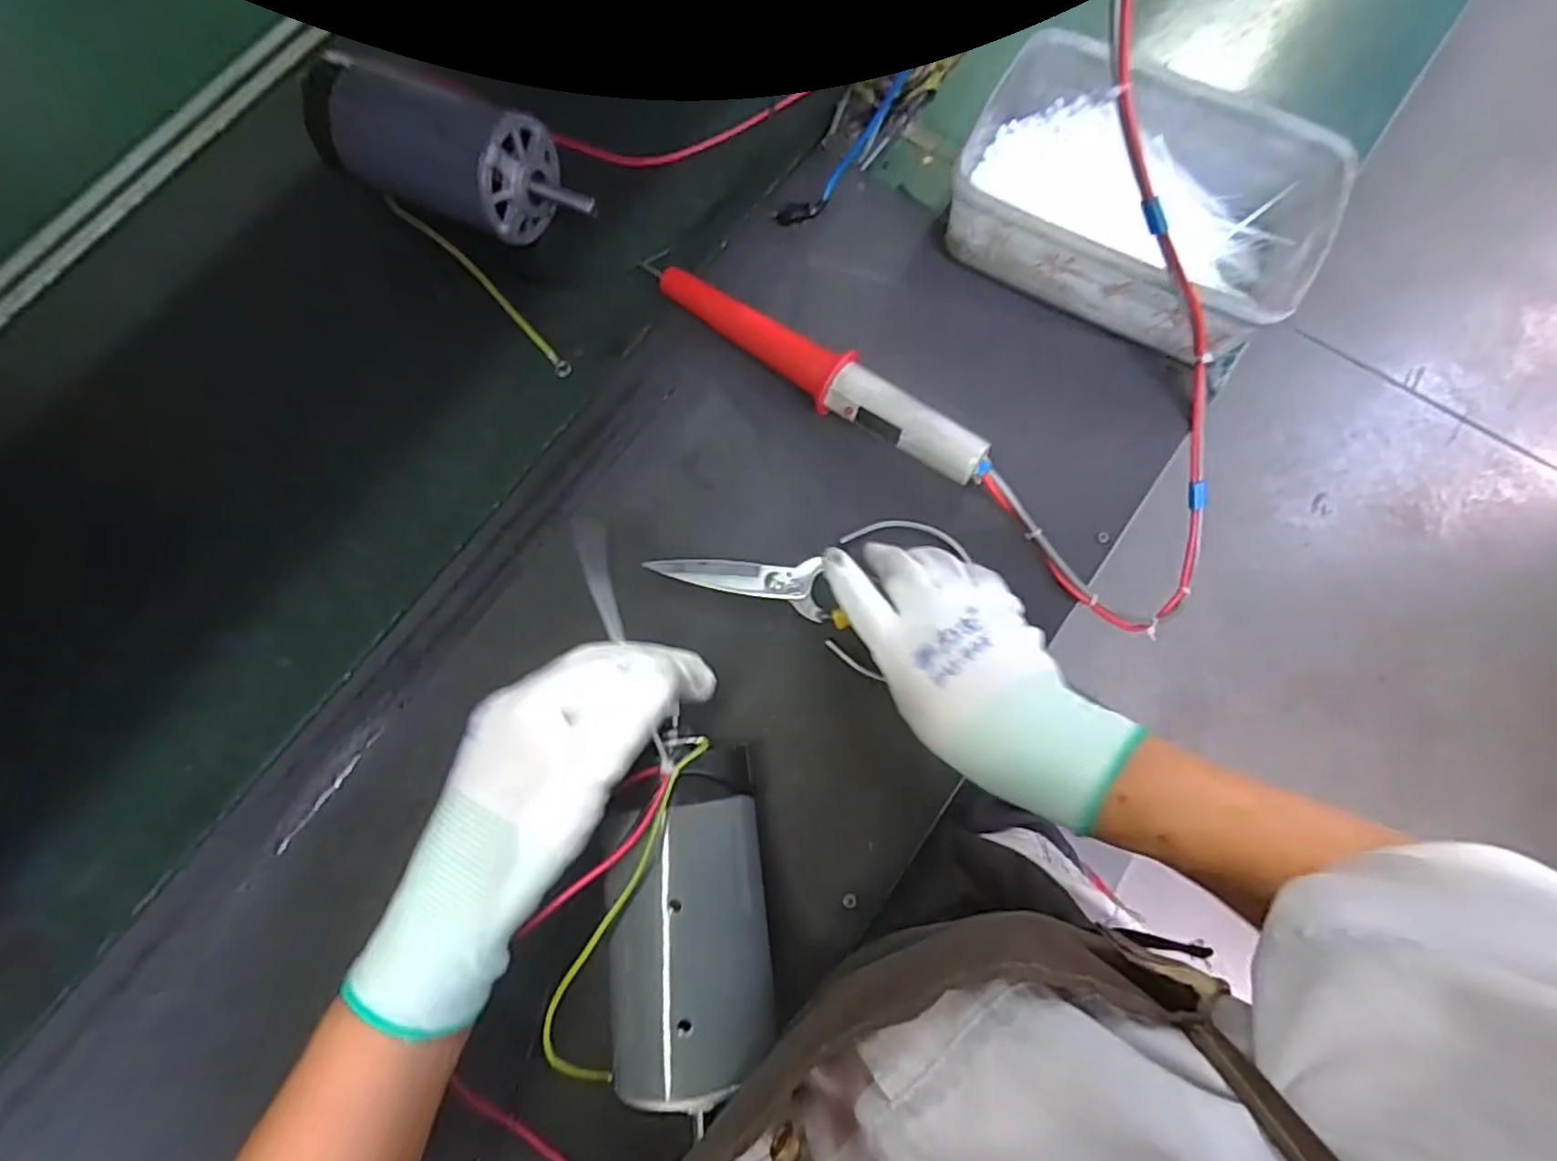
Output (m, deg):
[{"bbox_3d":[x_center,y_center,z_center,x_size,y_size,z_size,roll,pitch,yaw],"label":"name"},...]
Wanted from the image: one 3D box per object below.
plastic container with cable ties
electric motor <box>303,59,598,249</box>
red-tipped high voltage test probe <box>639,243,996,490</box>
[{"bbox_3d":[0.234,-0.249,0.436,0.224,0.070,0.163,32,79,8],"label":"plastic container with cable ties"},{"bbox_3d":[-0.225,-0.298,0.454,0.176,0.076,0.090,29,79,8],"label":"electric motor"},{"bbox_3d":[0.017,-0.145,0.433,0.271,0.037,0.033,39,80,10],"label":"red-tipped high voltage test probe"}]

